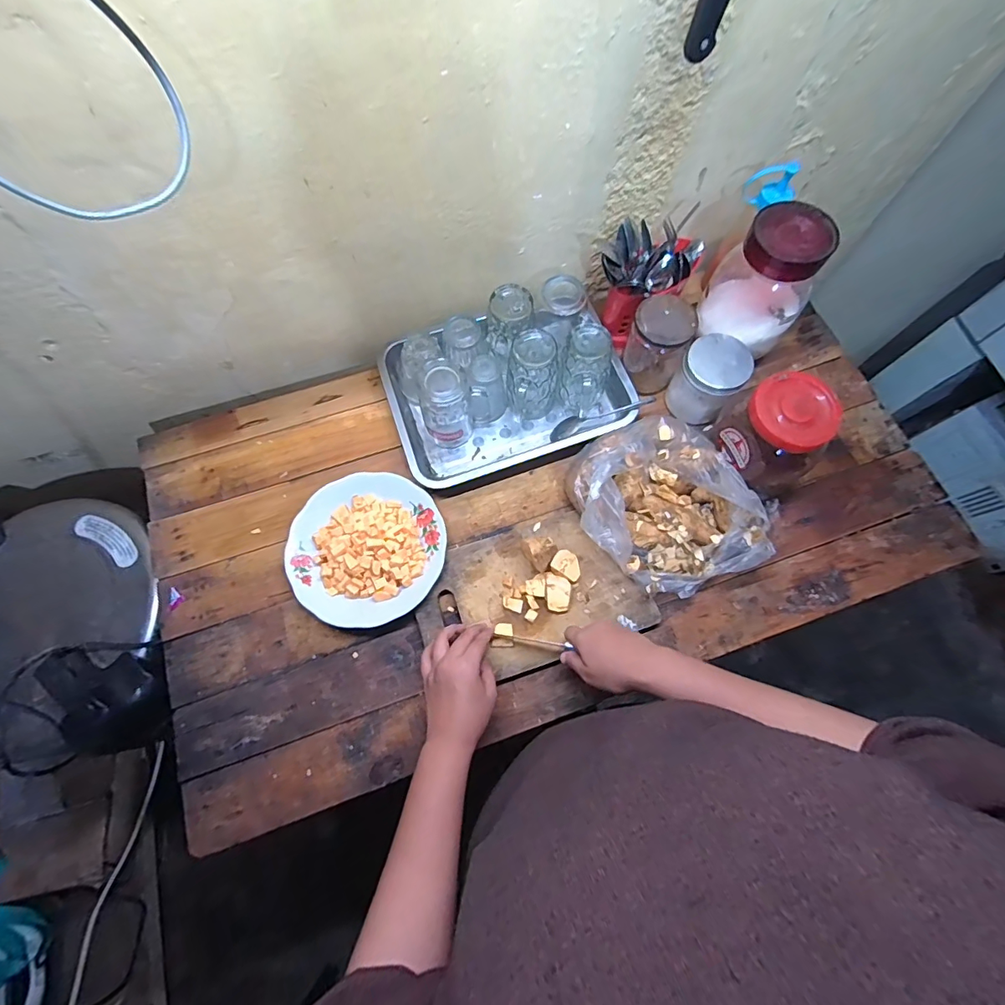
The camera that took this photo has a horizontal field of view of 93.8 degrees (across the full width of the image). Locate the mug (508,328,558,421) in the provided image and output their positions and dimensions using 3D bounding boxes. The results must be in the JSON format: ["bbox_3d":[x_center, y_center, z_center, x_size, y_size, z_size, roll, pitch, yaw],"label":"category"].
[{"bbox_3d":[0.044,-0.173,0.676,0.071,0.123,0.090,9,71,3],"label":"mug"}]

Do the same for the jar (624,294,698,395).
[{"bbox_3d":[0.221,-0.223,0.688,0.082,0.136,0.076,18,72,6],"label":"jar"}]

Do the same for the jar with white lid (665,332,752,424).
[{"bbox_3d":[0.291,-0.176,0.675,0.082,0.106,0.082,0,71,0],"label":"jar with white lid"}]

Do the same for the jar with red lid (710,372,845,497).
[{"bbox_3d":[0.354,-0.090,0.629,0.105,0.137,0.118,1,71,0],"label":"jar with red lid"}]

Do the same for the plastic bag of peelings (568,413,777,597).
[{"bbox_3d":[0.214,-0.001,0.628,0.218,0.097,0.234,-23,73,-8],"label":"plastic bag of peelings"}]

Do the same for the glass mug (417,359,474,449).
[{"bbox_3d":[-0.080,-0.136,0.661,0.067,0.124,0.073,-16,72,-6],"label":"glass mug"}]

